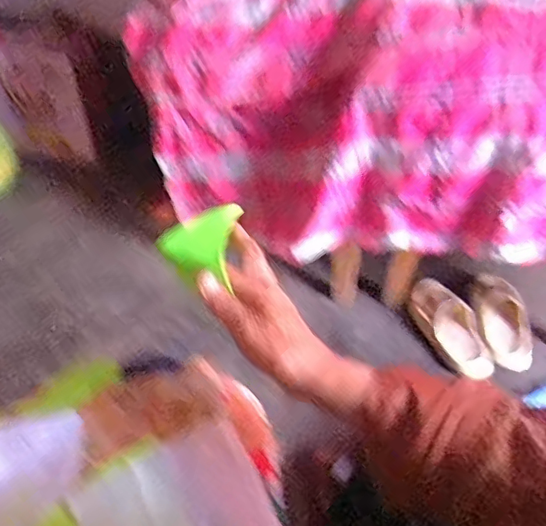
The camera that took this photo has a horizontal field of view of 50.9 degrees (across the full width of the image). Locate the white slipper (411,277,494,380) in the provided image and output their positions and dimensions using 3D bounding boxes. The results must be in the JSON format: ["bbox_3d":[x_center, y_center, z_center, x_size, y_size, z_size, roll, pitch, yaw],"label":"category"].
[{"bbox_3d":[0.353,0.120,1.126,0.077,0.056,0.219,-19,63,-19],"label":"white slipper"}]

